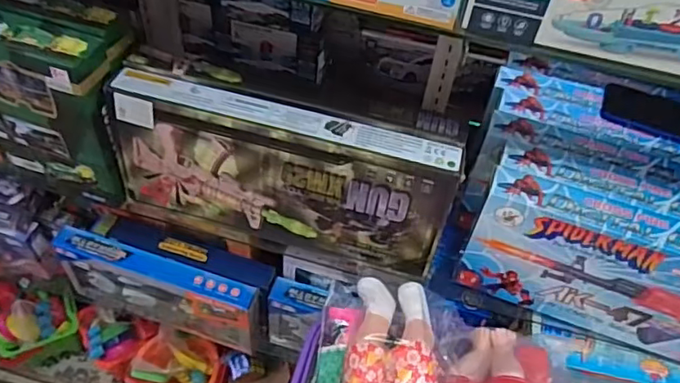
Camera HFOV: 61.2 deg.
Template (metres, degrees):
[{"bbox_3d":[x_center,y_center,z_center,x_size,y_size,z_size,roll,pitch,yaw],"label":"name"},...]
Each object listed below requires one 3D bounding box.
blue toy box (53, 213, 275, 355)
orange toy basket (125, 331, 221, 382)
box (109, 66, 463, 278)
[{"bbox_3d":[-0.293,0.162,1.005,0.351,0.187,0.099,15,50,6],"label":"blue toy box"},{"bbox_3d":[-0.363,0.405,1.275,0.179,0.135,0.155,2,50,-5],"label":"orange toy basket"},{"bbox_3d":[-0.077,-0.017,0.752,0.423,0.200,0.071,15,50,6],"label":"box"}]

